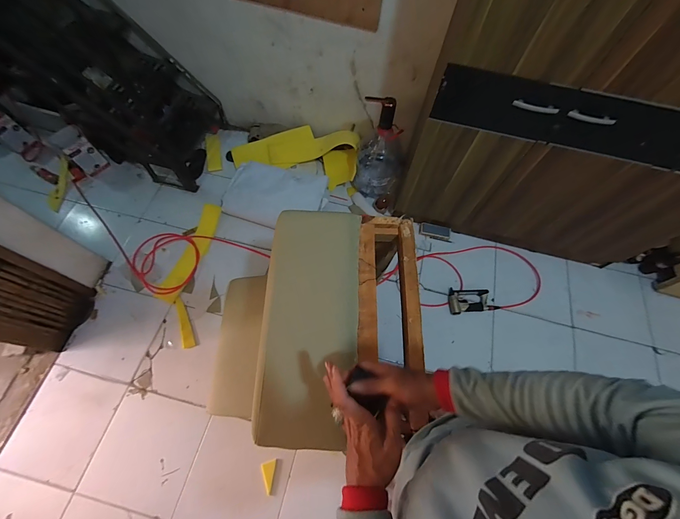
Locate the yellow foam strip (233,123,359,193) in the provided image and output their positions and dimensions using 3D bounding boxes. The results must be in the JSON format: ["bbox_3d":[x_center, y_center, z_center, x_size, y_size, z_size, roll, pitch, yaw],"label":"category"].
[{"bbox_3d":[-0.261,-0.631,1.746,0.750,0.182,0.275,11,65,2],"label":"yellow foam strip"}]

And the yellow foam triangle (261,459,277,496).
[{"bbox_3d":[-0.278,0.874,1.184,0.056,0.011,0.109,-13,67,-9],"label":"yellow foam triangle"}]

